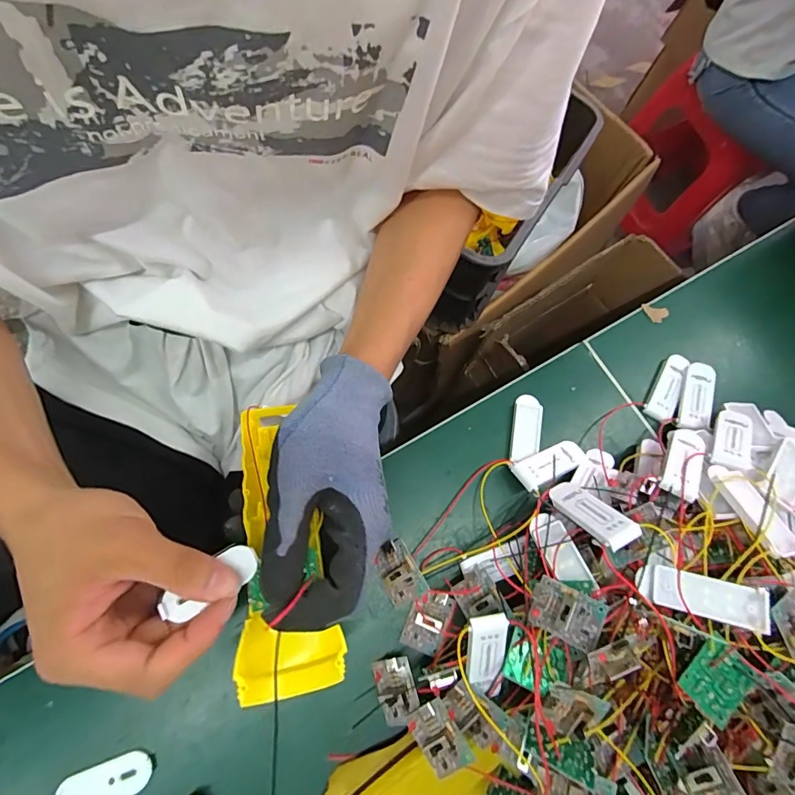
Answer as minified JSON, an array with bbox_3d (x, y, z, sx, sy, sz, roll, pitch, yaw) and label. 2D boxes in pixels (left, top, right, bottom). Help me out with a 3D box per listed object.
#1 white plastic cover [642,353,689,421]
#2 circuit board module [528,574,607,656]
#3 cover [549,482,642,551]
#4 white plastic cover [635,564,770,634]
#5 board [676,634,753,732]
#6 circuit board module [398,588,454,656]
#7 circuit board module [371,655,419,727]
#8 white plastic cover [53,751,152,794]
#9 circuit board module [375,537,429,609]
[{"bbox_3d":[0.213,-0.009,0.348,0.019,0.010,0.057,29,72,3],"label":"white plastic cover"},{"bbox_3d":[0.087,0.114,0.233,0.035,0.011,0.027,13,78,35],"label":"circuit board module"},{"bbox_3d":[0.113,0.069,0.261,0.019,0.060,0.008,-24,113,-12],"label":"cover"},{"bbox_3d":[0.155,0.101,0.226,0.056,0.008,0.020,9,66,20],"label":"white plastic cover"},{"bbox_3d":[0.156,0.138,0.217,0.027,0.005,0.033,41,78,13],"label":"board"},{"bbox_3d":[0.019,0.139,0.273,0.024,0.010,0.034,24,72,1],"label":"circuit board module"},{"bbox_3d":[-0.001,0.172,0.259,0.022,0.012,0.034,-14,75,-10],"label":"circuit board module"},{"bbox_3d":[-0.160,0.210,0.238,0.049,0.004,0.020,-15,75,-11],"label":"white plastic cover"},{"bbox_3d":[0.000,0.112,0.281,0.023,0.017,0.036,-27,78,-13],"label":"circuit board module"}]

